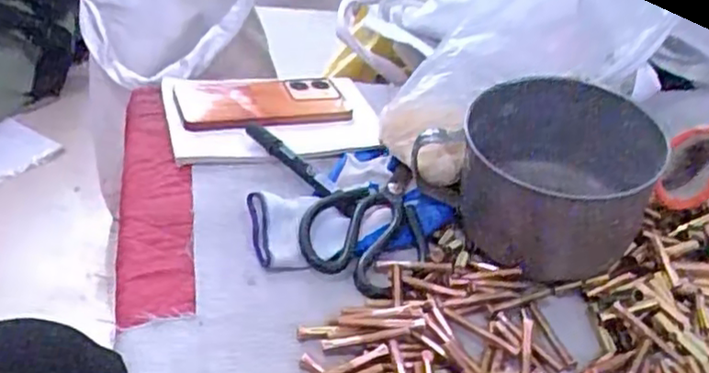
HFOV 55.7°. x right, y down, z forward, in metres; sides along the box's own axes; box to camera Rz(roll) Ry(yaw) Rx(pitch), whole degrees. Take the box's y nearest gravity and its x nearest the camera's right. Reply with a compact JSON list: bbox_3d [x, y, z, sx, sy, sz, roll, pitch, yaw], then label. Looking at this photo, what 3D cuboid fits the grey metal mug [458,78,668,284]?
[{"bbox_3d":[0.155,-0.016,0.519,0.144,0.102,0.144,23,36,19],"label":"grey metal mug"}]

